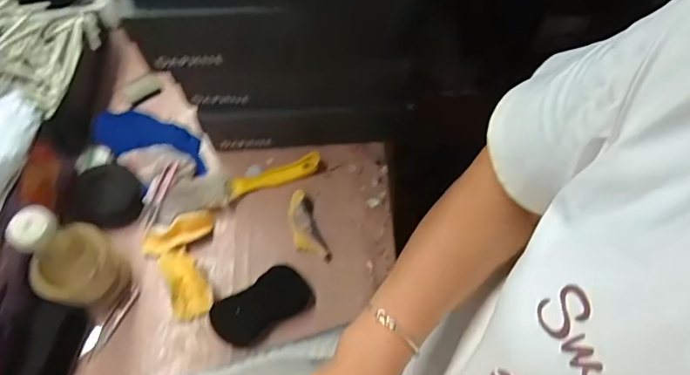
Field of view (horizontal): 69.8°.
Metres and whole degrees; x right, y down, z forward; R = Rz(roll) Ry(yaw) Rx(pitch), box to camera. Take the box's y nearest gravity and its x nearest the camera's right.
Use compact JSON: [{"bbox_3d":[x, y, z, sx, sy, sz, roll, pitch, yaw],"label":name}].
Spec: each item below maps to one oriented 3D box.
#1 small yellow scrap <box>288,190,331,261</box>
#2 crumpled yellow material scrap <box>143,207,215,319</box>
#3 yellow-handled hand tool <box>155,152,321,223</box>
[{"bbox_3d":[-0.058,0.056,0.691,0.037,0.024,0.106,-22,67,-12],"label":"small yellow scrap"},{"bbox_3d":[-0.224,0.100,0.658,0.090,0.022,0.138,-4,64,-4],"label":"crumpled yellow material scrap"},{"bbox_3d":[-0.153,-0.011,0.711,0.234,0.028,0.056,-19,66,-11],"label":"yellow-handled hand tool"}]

